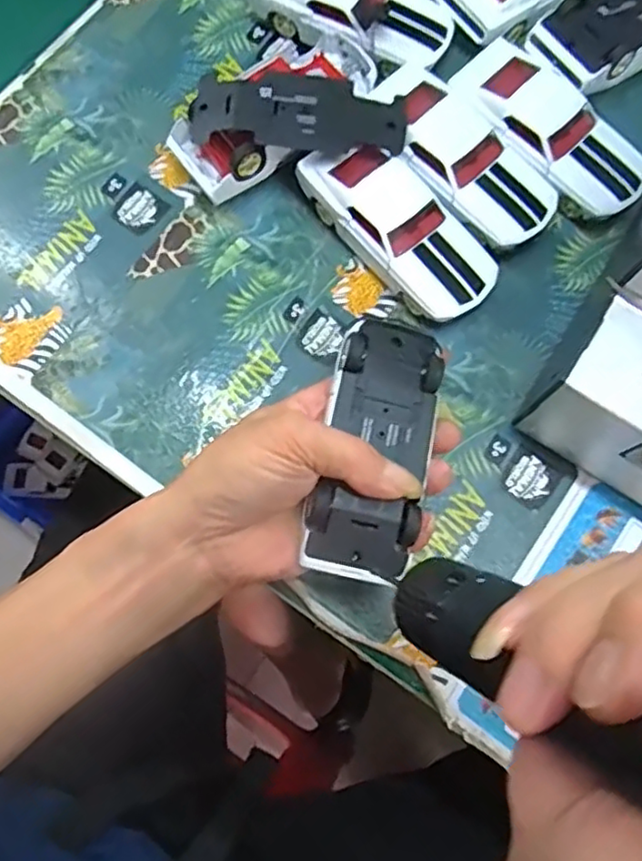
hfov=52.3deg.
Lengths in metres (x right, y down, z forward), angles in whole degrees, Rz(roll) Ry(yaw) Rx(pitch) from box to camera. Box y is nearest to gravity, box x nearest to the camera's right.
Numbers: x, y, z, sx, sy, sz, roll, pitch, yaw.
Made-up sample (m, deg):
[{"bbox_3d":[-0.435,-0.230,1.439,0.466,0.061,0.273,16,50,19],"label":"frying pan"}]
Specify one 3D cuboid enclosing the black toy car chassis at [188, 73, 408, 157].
[{"bbox_3d":[-0.013,-0.183,0.376,0.122,0.013,0.045,3,75,-1],"label":"black toy car chassis"}]

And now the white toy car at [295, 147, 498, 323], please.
[{"bbox_3d":[0.044,-0.117,0.379,0.125,0.038,0.054,44,79,9],"label":"white toy car"}]

